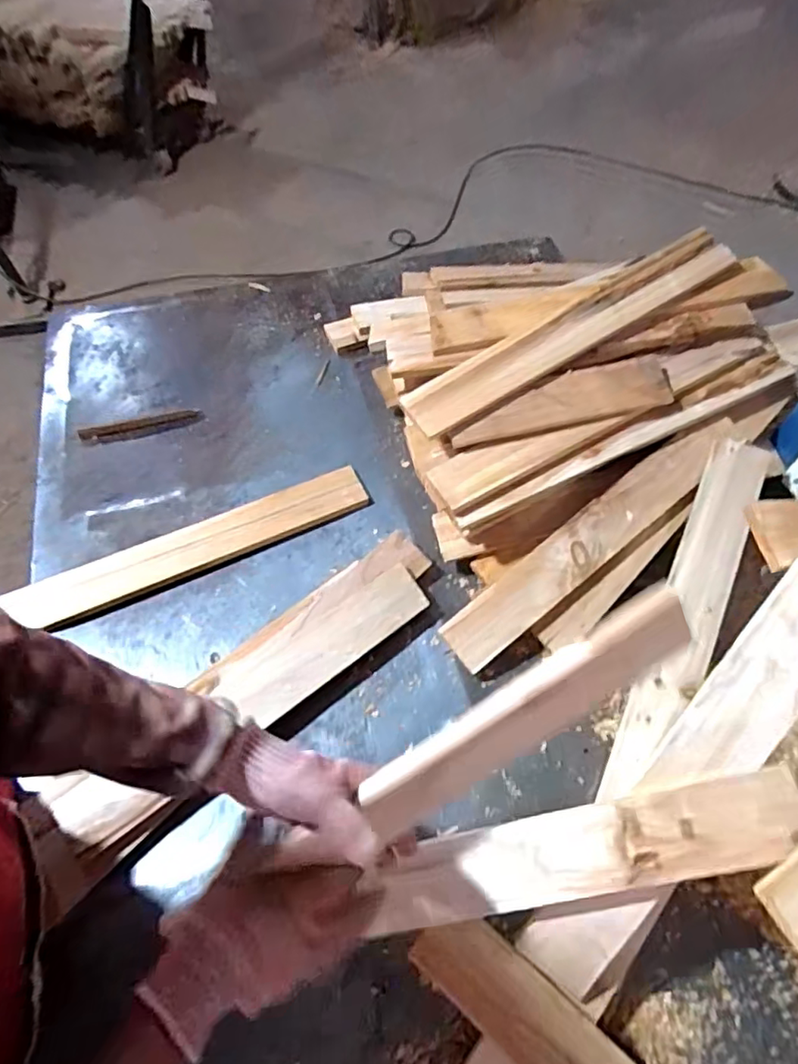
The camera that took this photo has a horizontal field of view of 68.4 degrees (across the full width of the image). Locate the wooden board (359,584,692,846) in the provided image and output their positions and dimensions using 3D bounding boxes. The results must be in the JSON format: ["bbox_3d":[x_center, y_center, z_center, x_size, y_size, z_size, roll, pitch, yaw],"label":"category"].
[{"bbox_3d":[0.101,0.150,0.479,0.299,0.073,0.012,-33,31,2],"label":"wooden board"}]

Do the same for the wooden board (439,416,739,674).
[{"bbox_3d":[0.248,0.004,0.748,0.459,0.012,0.073,-39,82,-6],"label":"wooden board"}]

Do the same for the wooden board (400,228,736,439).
[{"bbox_3d":[0.222,-0.264,0.766,0.470,0.016,0.073,-31,79,-5],"label":"wooden board"}]

